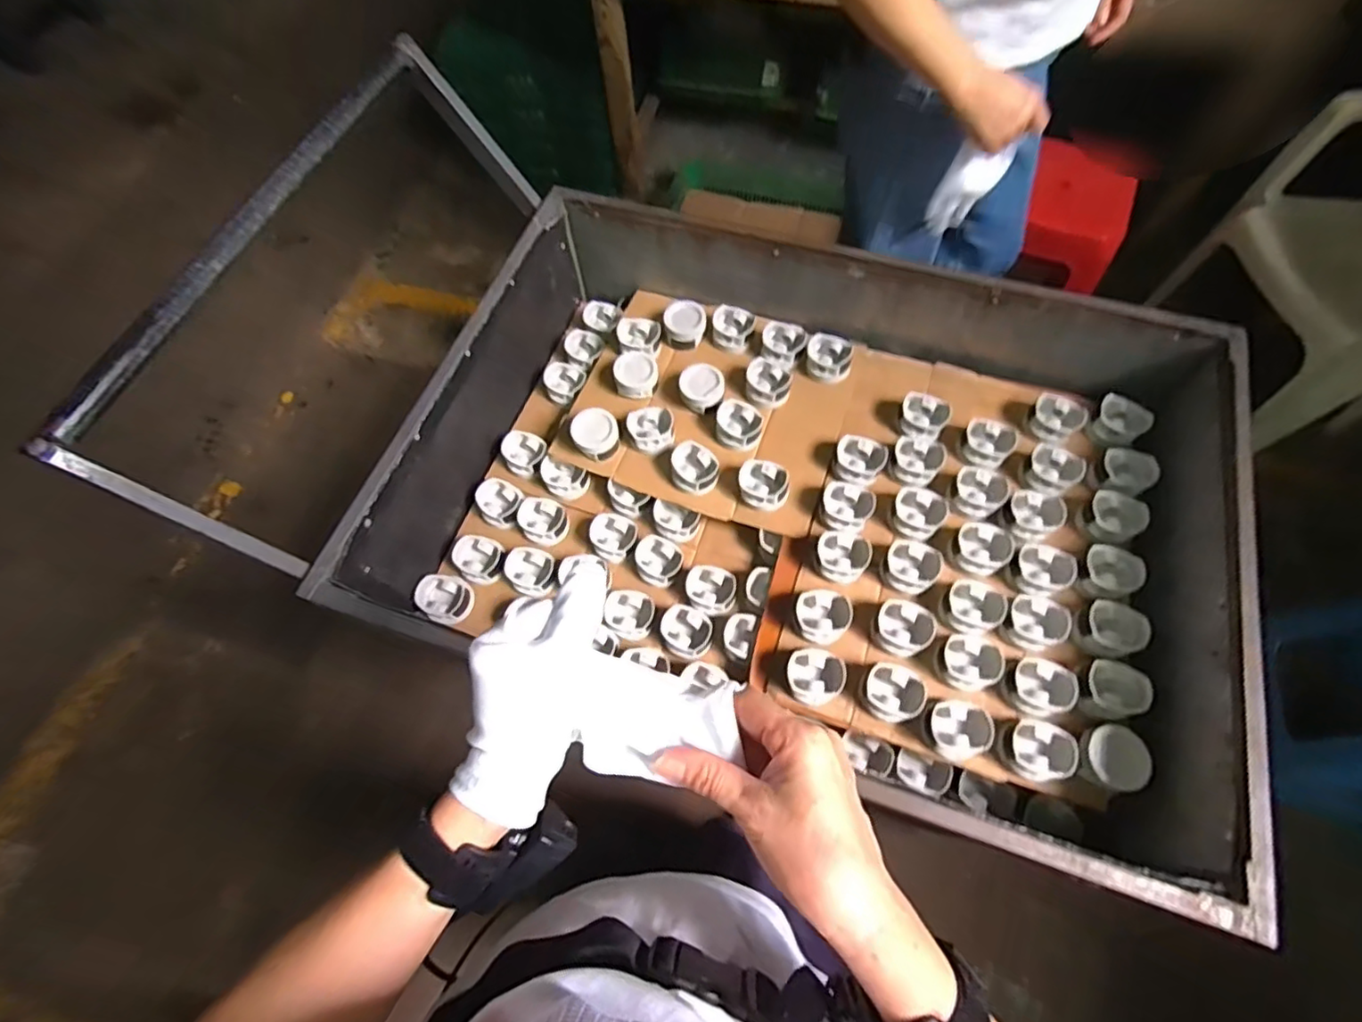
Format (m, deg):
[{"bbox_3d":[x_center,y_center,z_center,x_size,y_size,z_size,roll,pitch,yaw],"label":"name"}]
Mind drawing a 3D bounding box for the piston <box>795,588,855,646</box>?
[{"bbox_3d":[0.204,0.153,0.872,0.076,0.057,0.076,-1,65,2],"label":"piston"}]

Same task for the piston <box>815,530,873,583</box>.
[{"bbox_3d":[0.244,0.072,0.910,0.076,0.053,0.074,-1,65,2],"label":"piston"}]

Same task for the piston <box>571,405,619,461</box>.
[{"bbox_3d":[-0.144,-0.130,1.012,0.078,0.064,0.078,-1,65,2],"label":"piston"}]

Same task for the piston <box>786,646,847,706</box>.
[{"bbox_3d":[0.185,0.231,0.835,0.076,0.052,0.073,-1,65,2],"label":"piston"}]

